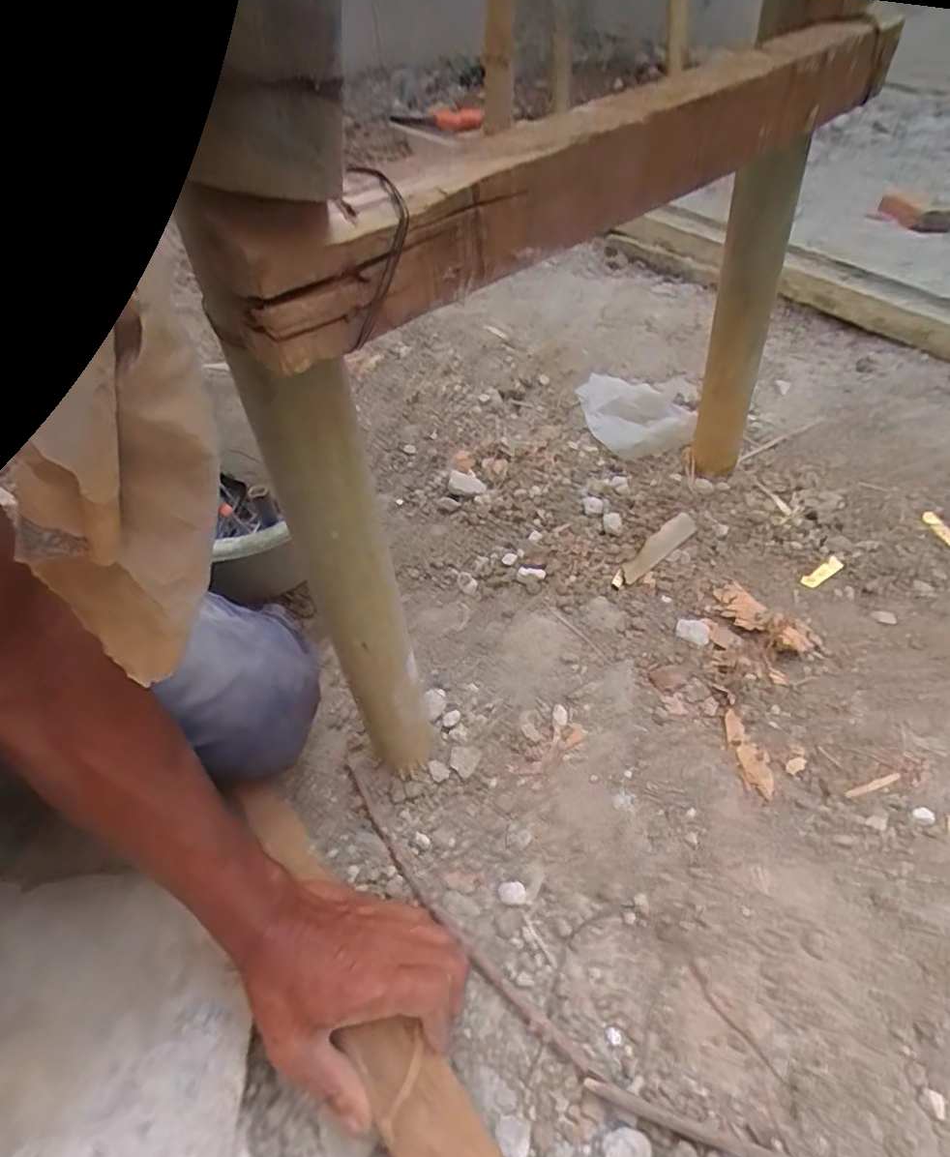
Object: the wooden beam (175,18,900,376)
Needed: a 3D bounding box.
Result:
[{"bbox_3d":[0.065,-0.215,0.317,0.418,0.061,0.056,-32,56,-21],"label":"wooden beam"}]

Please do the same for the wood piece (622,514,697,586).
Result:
[{"bbox_3d":[0.212,-0.036,0.708,0.124,0.007,0.029,-37,57,-24],"label":"wood piece"}]

